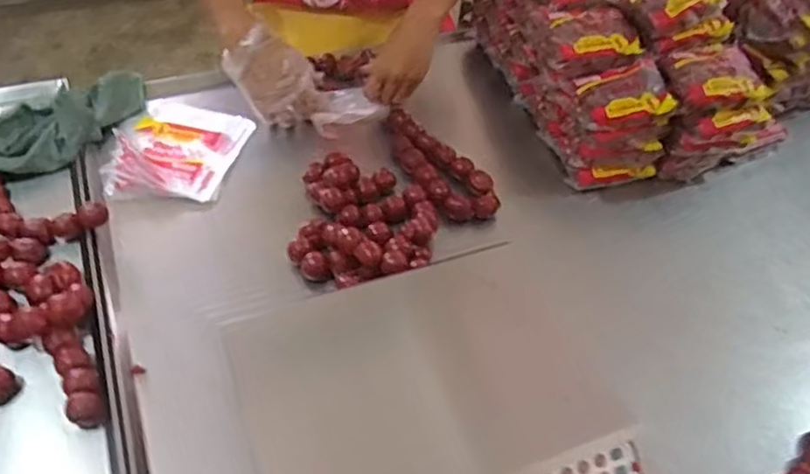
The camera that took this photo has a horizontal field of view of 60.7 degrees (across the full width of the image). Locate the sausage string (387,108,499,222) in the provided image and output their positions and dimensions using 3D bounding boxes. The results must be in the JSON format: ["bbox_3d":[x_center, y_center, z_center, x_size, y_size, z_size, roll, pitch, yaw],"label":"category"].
[{"bbox_3d":[0.047,-0.105,1.012,0.081,0.038,0.219,-36,73,-31],"label":"sausage string"}]

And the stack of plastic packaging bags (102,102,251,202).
[{"bbox_3d":[-0.335,-0.128,1.012,0.182,0.032,0.217,14,49,6],"label":"stack of plastic packaging bags"}]

